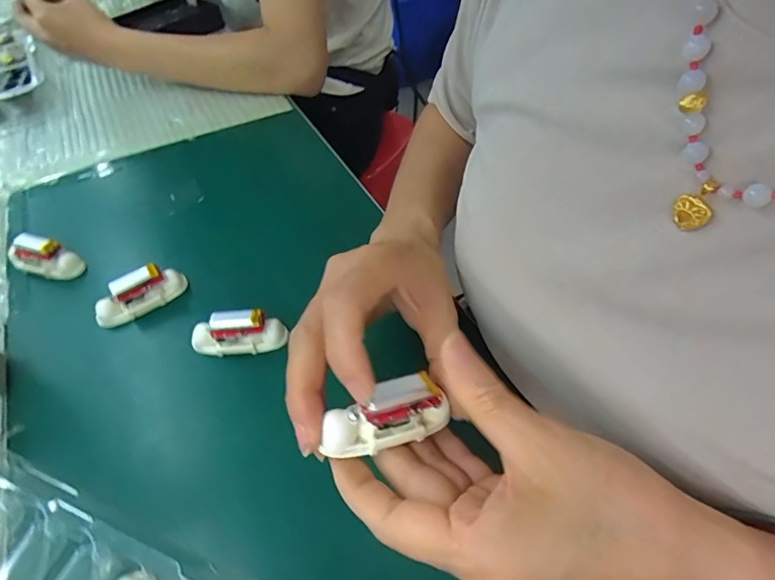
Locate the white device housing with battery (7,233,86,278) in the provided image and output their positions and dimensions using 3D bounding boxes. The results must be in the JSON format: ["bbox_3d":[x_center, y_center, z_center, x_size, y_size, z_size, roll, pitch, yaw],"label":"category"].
[{"bbox_3d":[-0.274,-0.026,0.359,0.059,0.031,0.019,8,51,9],"label":"white device housing with battery"}]

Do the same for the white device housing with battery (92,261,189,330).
[{"bbox_3d":[-0.182,0.004,0.334,0.063,0.034,0.017,-32,56,-22],"label":"white device housing with battery"}]

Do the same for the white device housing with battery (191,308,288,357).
[{"bbox_3d":[-0.102,0.028,0.307,0.063,0.026,0.019,-1,50,1],"label":"white device housing with battery"}]

